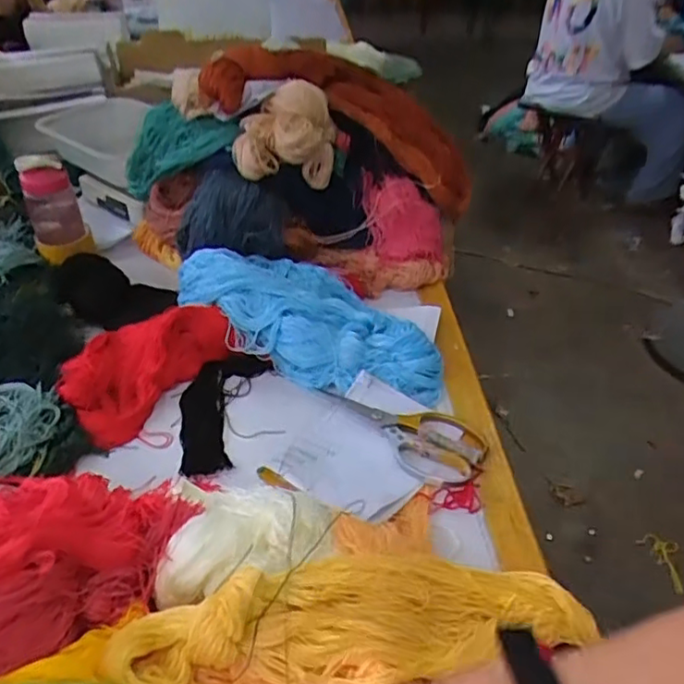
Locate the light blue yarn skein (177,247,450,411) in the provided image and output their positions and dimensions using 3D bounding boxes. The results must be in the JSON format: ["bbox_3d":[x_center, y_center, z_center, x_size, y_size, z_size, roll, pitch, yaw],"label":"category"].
[{"bbox_3d":[-0.041,-0.046,0.858,0.389,0.086,0.191,15,41,18],"label":"light blue yarn skein"}]

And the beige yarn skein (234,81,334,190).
[{"bbox_3d":[-0.085,-0.311,0.957,0.150,0.131,0.123,-3,39,-3],"label":"beige yarn skein"}]

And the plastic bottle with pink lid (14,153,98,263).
[{"bbox_3d":[-0.440,-0.210,0.953,0.076,0.151,0.071,-19,43,-23],"label":"plastic bottle with pink lid"}]

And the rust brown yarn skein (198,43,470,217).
[{"bbox_3d":[0.017,-0.384,1.060,0.483,0.109,0.217,19,34,-20],"label":"rust brown yarn skein"}]

